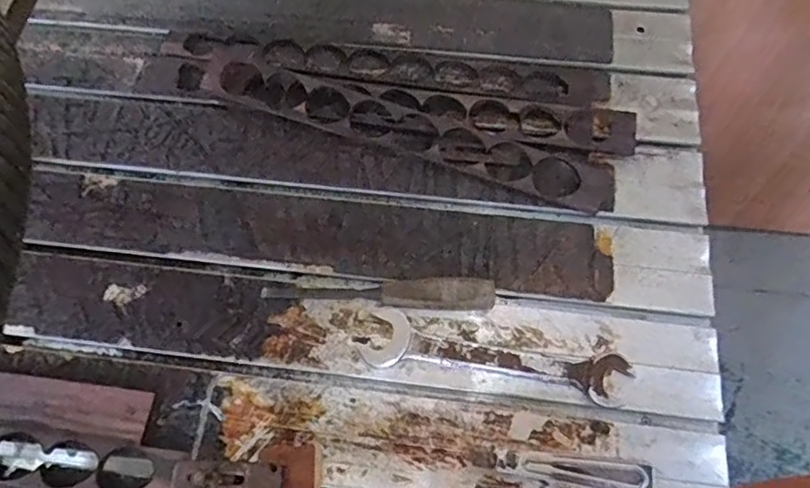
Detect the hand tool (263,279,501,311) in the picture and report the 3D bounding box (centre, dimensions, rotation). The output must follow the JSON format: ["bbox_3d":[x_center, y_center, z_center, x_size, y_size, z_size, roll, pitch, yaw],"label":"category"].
[{"bbox_3d":[-0.026,0.049,0.576,0.227,0.022,0.028,1,67,2],"label":"hand tool"}]

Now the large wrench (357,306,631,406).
[{"bbox_3d":[0.083,0.110,0.559,0.254,0.010,0.054,11,67,6],"label":"large wrench"}]

